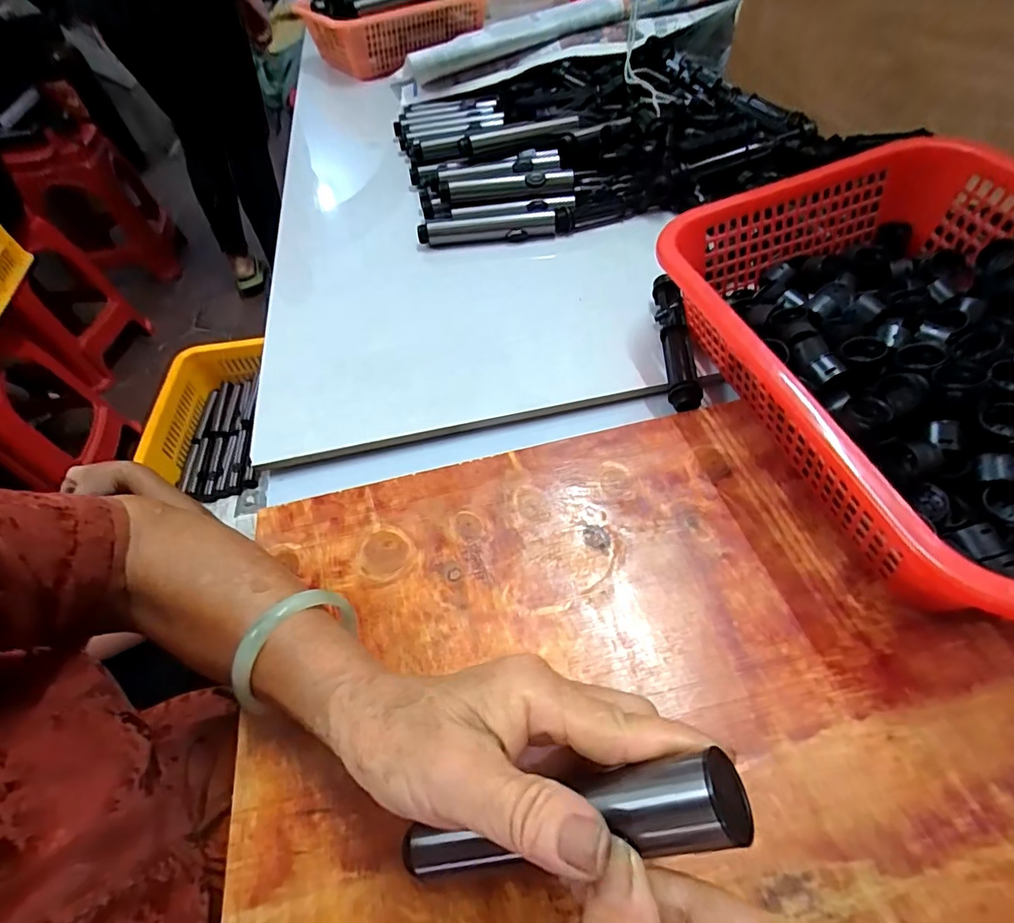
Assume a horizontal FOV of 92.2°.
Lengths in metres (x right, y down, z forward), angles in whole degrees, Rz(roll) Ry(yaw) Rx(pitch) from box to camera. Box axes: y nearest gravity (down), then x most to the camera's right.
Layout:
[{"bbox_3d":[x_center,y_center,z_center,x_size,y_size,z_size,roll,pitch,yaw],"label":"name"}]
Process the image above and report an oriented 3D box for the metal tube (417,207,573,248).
[{"bbox_3d":[-0.011,-0.260,0.545,0.169,0.025,0.025,-9,52,-2],"label":"metal tube"}]

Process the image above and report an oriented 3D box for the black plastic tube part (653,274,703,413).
[{"bbox_3d":[0.143,-0.105,0.413,0.023,0.026,0.142,0,53,5],"label":"black plastic tube part"}]

